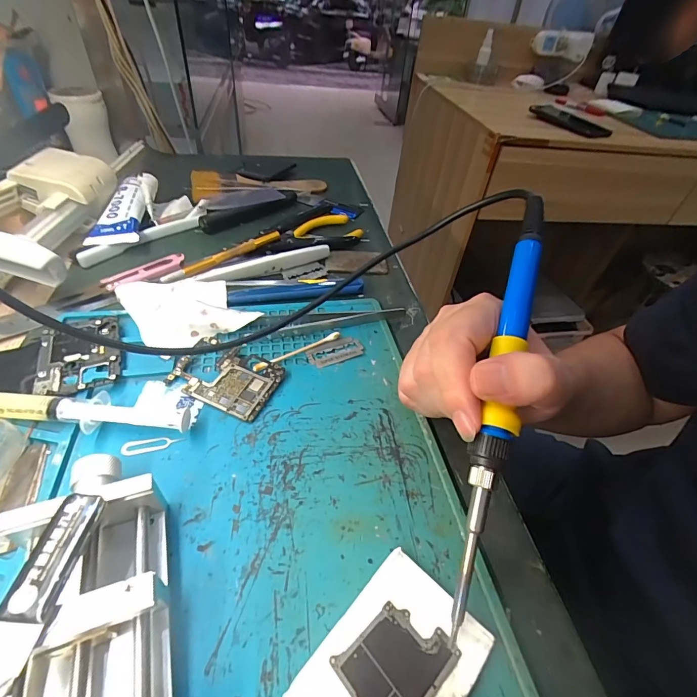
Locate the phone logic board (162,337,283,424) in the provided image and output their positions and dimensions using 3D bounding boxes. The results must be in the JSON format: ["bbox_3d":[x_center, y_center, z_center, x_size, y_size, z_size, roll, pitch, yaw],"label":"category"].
[{"bbox_3d":[-0.081,0.018,0.252,0.068,0.006,0.049,22,47,14],"label":"phone logic board"}]

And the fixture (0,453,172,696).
[{"bbox_3d":[-0.098,0.105,0.142,0.055,0.032,0.135,-11,48,-18],"label":"fixture"}]

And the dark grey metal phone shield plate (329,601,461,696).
[{"bbox_3d":[0.020,0.126,0.151,0.042,0.004,0.033,-29,56,-31],"label":"dark grey metal phone shield plate"}]

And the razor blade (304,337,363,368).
[{"bbox_3d":[-0.010,0.001,0.278,0.040,0.004,0.023,-20,51,-24],"label":"razor blade"}]

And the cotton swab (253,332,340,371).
[{"bbox_3d":[-0.036,0.001,0.273,0.069,0.004,0.007,-25,54,-28],"label":"cotton swab"}]

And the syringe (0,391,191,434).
[{"bbox_3d":[-0.163,0.037,0.215,0.131,0.015,0.021,0,46,-7],"label":"syringe"}]

